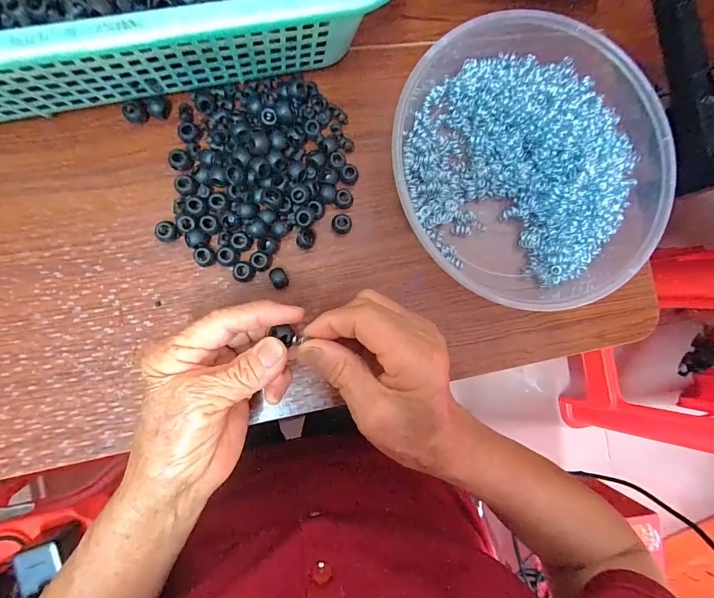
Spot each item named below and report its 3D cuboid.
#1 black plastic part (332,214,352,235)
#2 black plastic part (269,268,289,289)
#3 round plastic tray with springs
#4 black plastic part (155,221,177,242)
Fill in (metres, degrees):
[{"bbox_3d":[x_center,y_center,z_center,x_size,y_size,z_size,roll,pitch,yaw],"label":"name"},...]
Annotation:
[{"bbox_3d":[-0.013,-0.059,0.288,0.015,0.015,0.013,6,88,-7],"label":"black plastic part"},{"bbox_3d":[-0.060,-0.016,0.278,0.012,0.015,0.015,-29,92,-7],"label":"black plastic part"},{"bbox_3d":[0.137,-0.111,0.290,0.220,0.043,0.226,0,88,-7],"label":"round plastic tray with springs"},{"bbox_3d":[-0.141,-0.049,0.268,0.014,0.012,0.015,15,87,-7],"label":"black plastic part"}]

